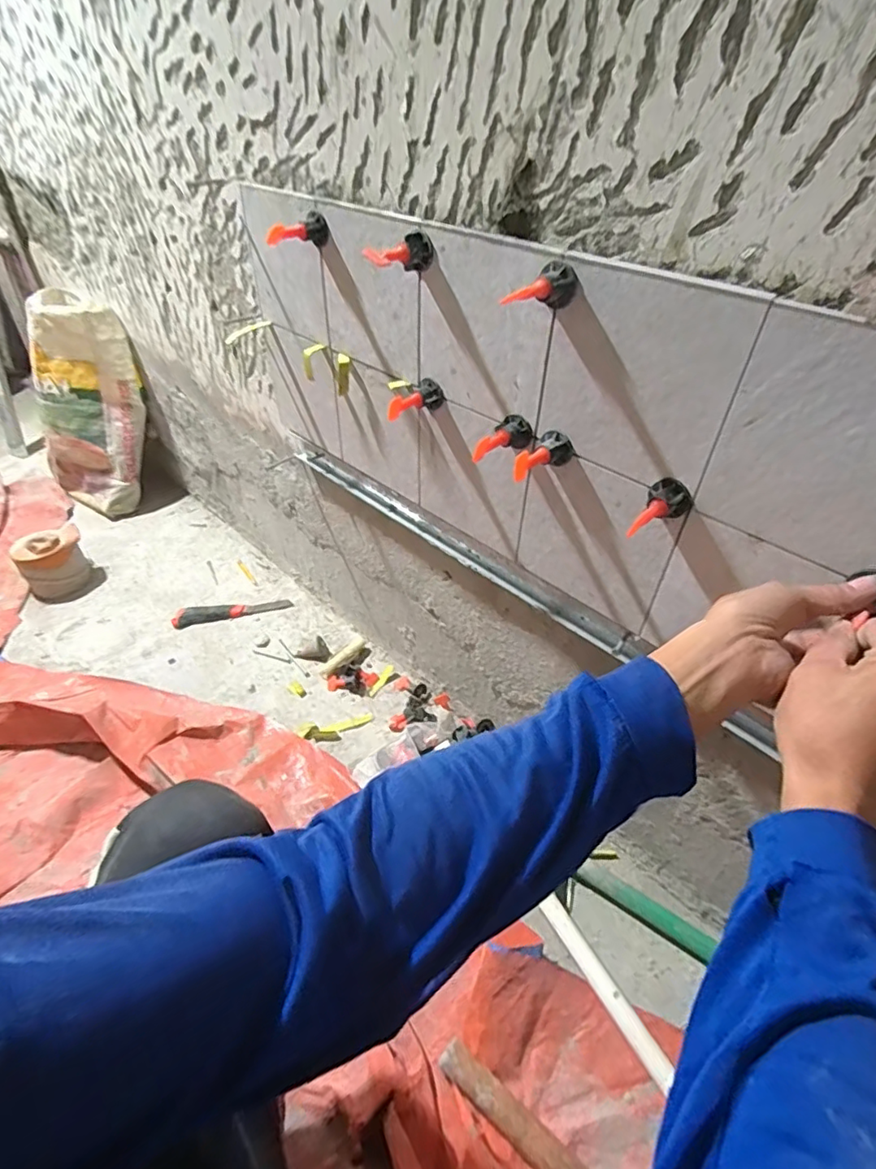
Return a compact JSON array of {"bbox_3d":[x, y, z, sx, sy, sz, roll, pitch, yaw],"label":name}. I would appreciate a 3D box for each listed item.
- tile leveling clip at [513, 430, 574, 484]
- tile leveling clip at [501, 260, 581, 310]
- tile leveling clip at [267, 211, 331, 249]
[{"bbox_3d":[0.092,-0.108,0.477,0.033,0.028,0.056,23,47,22],"label":"tile leveling clip"},{"bbox_3d":[0.074,-0.211,0.400,0.027,0.029,0.058,32,51,28],"label":"tile leveling clip"},{"bbox_3d":[-0.147,-0.367,0.575,0.062,0.027,0.026,-13,45,-15],"label":"tile leveling clip"}]

